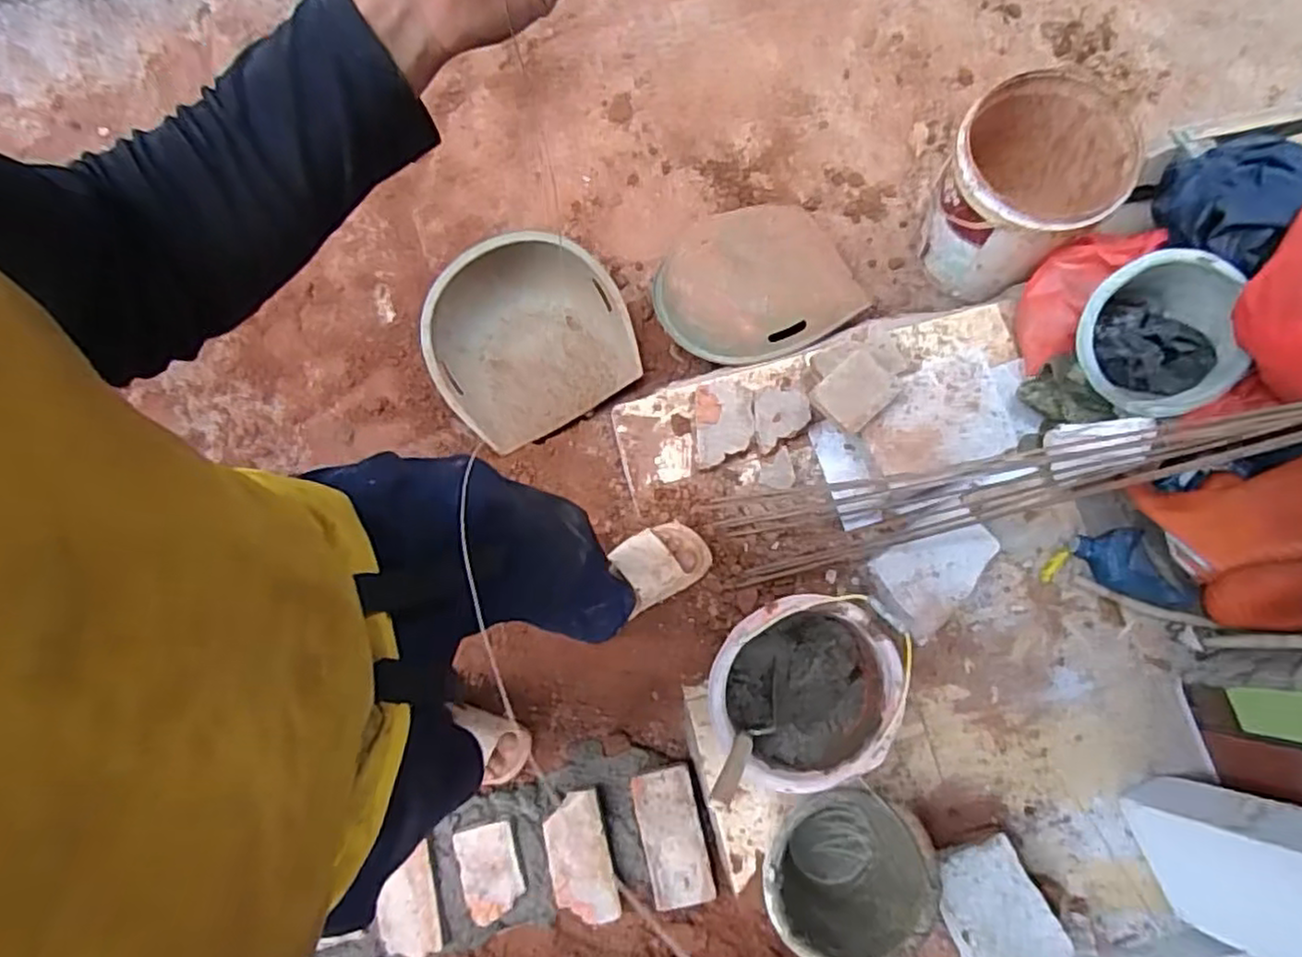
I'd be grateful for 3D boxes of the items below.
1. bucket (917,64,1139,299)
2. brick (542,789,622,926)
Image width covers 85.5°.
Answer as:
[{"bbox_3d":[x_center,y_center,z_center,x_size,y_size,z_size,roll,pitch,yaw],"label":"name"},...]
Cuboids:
[{"bbox_3d":[0.742,-0.577,1.451,0.308,0.328,0.330,43,84,10],"label":"bucket"},{"bbox_3d":[-0.126,0.672,1.241,0.104,0.061,0.215,-12,78,1],"label":"brick"}]

